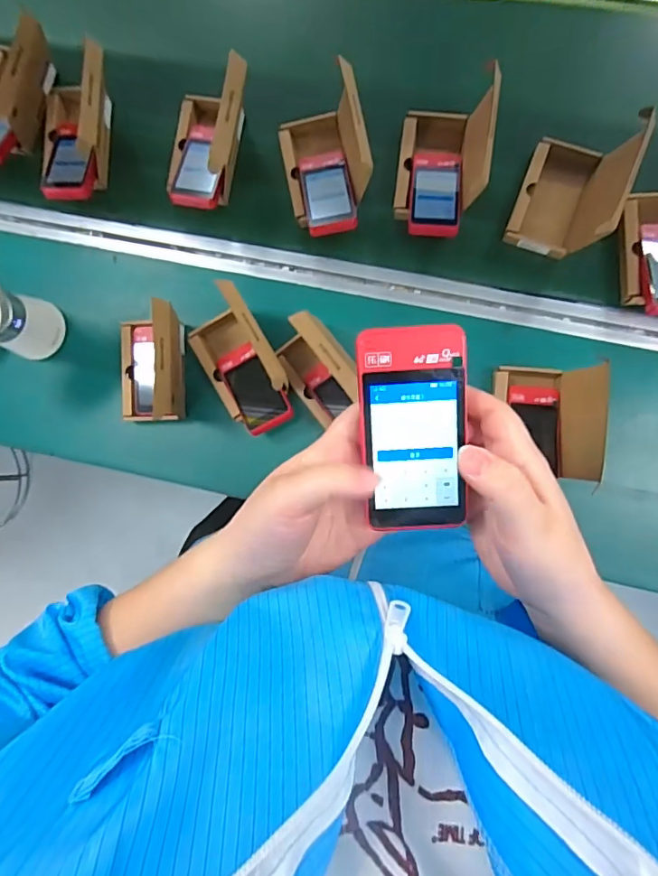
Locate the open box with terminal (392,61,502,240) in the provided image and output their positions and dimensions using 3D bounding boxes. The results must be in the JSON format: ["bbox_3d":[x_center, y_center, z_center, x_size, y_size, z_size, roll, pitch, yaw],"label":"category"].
[{"bbox_3d":[0.143,-0.357,0.641,0.097,0.116,0.185,7,87,0],"label":"open box with terminal"}]

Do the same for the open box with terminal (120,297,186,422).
[{"bbox_3d":[-0.232,-0.091,0.638,0.090,0.134,0.132,0,87,-1],"label":"open box with terminal"}]

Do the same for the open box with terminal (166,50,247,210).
[{"bbox_3d":[-0.166,-0.394,0.668,0.105,0.131,0.155,8,87,0],"label":"open box with terminal"}]

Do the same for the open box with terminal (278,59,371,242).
[{"bbox_3d":[-0.006,-0.359,0.656,0.098,0.112,0.179,-10,87,-1],"label":"open box with terminal"}]

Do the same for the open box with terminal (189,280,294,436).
[{"bbox_3d":[-0.112,-0.091,0.628,0.087,0.122,0.152,-31,88,-2],"label":"open box with terminal"}]

